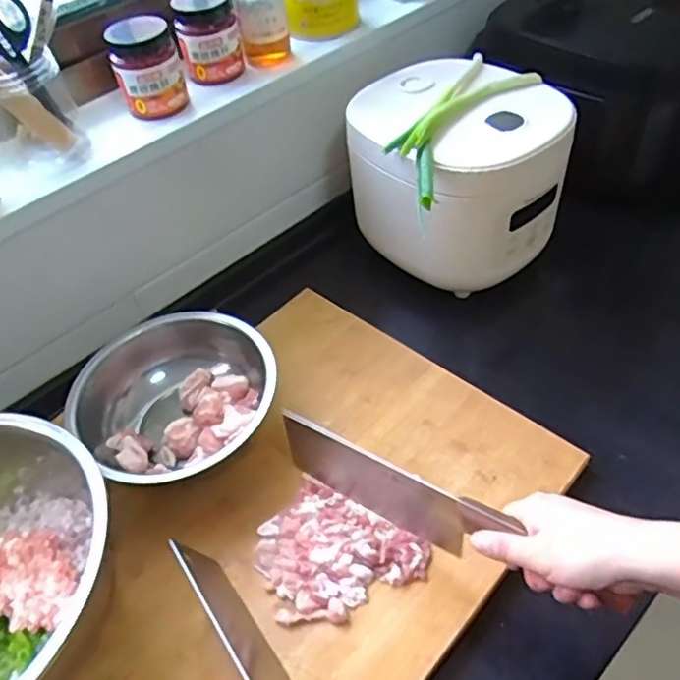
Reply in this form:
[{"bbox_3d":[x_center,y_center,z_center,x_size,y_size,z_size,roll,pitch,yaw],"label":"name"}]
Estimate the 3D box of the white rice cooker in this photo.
[{"bbox_3d":[0.138,-0.200,0.738,0.215,0.181,0.222,-23,49,-13],"label":"white rice cooker"}]

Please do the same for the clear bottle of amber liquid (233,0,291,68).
[{"bbox_3d":[-0.094,-0.389,0.693,0.056,0.131,0.057,-10,48,-2],"label":"clear bottle of amber liquid"}]

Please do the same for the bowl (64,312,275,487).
[{"bbox_3d":[-0.161,0.061,0.621,0.165,0.087,0.199,34,60,31],"label":"bowl"}]

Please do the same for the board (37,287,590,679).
[{"bbox_3d":[-0.094,0.202,0.532,0.347,0.024,0.588,32,59,30],"label":"board"}]

